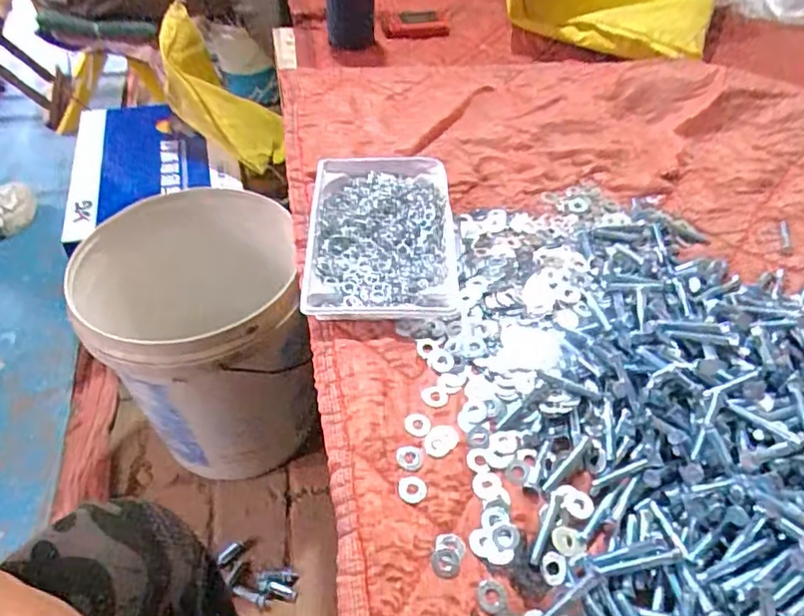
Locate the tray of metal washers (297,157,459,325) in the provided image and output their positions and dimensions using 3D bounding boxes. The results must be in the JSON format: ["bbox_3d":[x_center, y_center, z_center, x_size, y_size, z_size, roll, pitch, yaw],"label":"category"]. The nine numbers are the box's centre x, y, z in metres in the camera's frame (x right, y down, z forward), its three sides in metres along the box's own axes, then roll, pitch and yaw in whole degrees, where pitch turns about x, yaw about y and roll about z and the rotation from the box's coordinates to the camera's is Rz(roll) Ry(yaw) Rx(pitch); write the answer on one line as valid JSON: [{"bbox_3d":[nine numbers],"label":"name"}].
[{"bbox_3d":[-0.024,-0.079,0.657,0.157,0.039,0.228,-2,51,-1],"label":"tray of metal washers"}]

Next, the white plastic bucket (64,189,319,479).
[{"bbox_3d":[-0.274,0.050,0.887,0.264,0.375,0.277,0,51,0],"label":"white plastic bucket"}]

